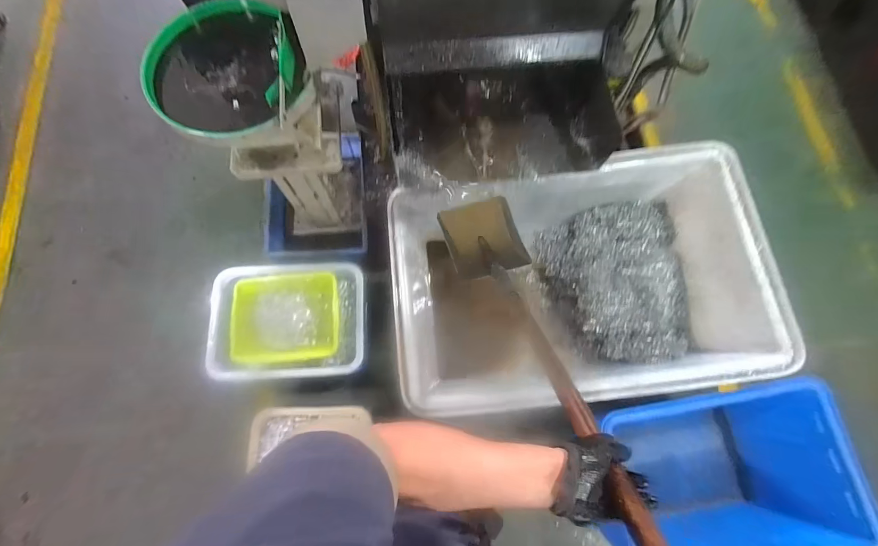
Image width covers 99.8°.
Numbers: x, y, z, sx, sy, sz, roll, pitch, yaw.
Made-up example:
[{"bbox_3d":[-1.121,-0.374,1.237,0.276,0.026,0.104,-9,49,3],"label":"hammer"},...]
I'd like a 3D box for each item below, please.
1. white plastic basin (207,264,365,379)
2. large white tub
[{"bbox_3d":[-0.510,0.162,1.251,0.511,0.110,0.373,-2,74,-3],"label":"white plastic basin"},{"bbox_3d":[0.385,0.058,1.270,1.059,0.537,0.699,-8,75,-4],"label":"large white tub"}]

